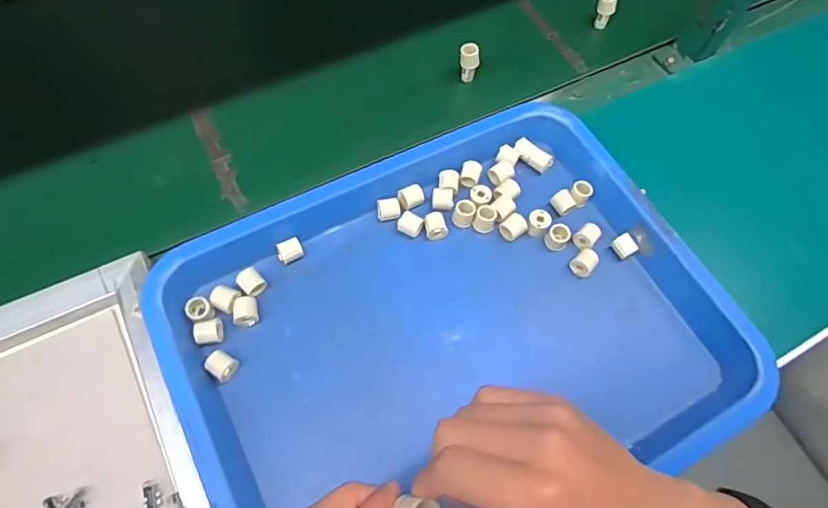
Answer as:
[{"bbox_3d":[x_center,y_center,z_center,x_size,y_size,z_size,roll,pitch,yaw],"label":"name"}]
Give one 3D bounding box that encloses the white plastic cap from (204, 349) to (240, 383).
[{"bbox_3d":[-0.154,0.089,0.419,0.024,0.013,0.020,35,68,13],"label":"white plastic cap"}]

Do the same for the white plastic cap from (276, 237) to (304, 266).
[{"bbox_3d":[-0.111,-0.003,0.466,0.023,0.014,0.018,-17,66,-10],"label":"white plastic cap"}]

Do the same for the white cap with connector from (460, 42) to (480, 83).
[{"bbox_3d":[0.060,-0.208,0.573,0.022,0.044,0.018,9,64,2],"label":"white cap with connector"}]

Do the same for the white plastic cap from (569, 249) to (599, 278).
[{"bbox_3d":[0.156,0.007,0.478,0.020,0.019,0.024,38,68,14],"label":"white plastic cap"}]

